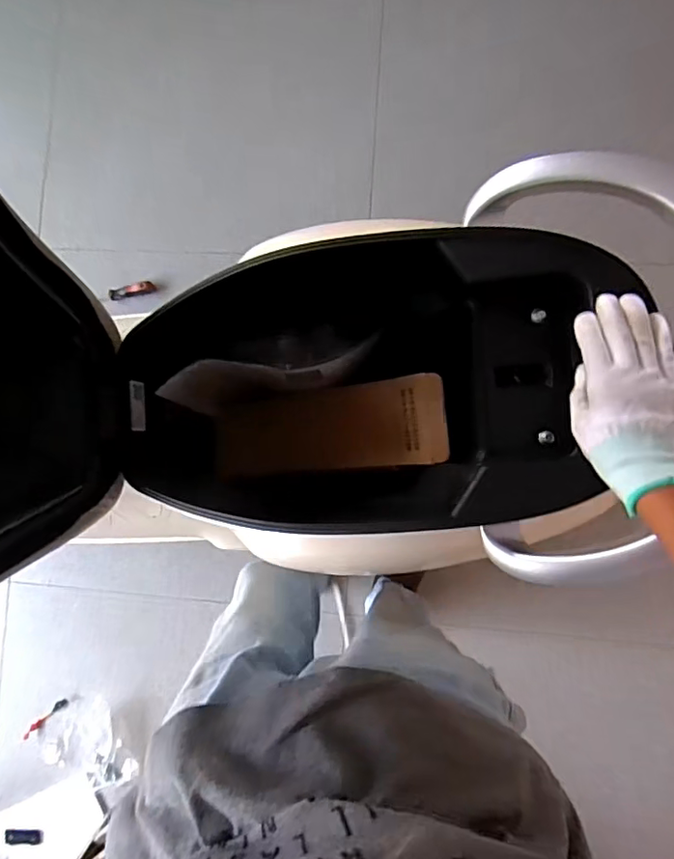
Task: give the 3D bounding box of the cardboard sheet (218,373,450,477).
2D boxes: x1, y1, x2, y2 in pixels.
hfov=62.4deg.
[{"bbox_3d":[-0.020,0.001,0.711,0.335,0.028,0.104,-7,87,31],"label":"cardboard sheet"}]

